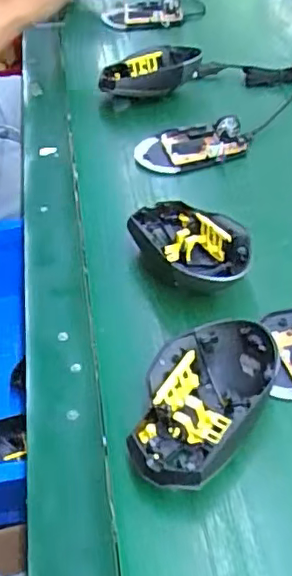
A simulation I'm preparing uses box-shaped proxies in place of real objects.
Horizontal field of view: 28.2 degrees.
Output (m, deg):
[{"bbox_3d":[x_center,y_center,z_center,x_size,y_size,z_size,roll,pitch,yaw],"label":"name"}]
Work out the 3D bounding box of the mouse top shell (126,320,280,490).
[{"bbox_3d":[0.035,0.073,0.373,0.072,0.043,0.119,23,54,22],"label":"mouse top shell"}]

